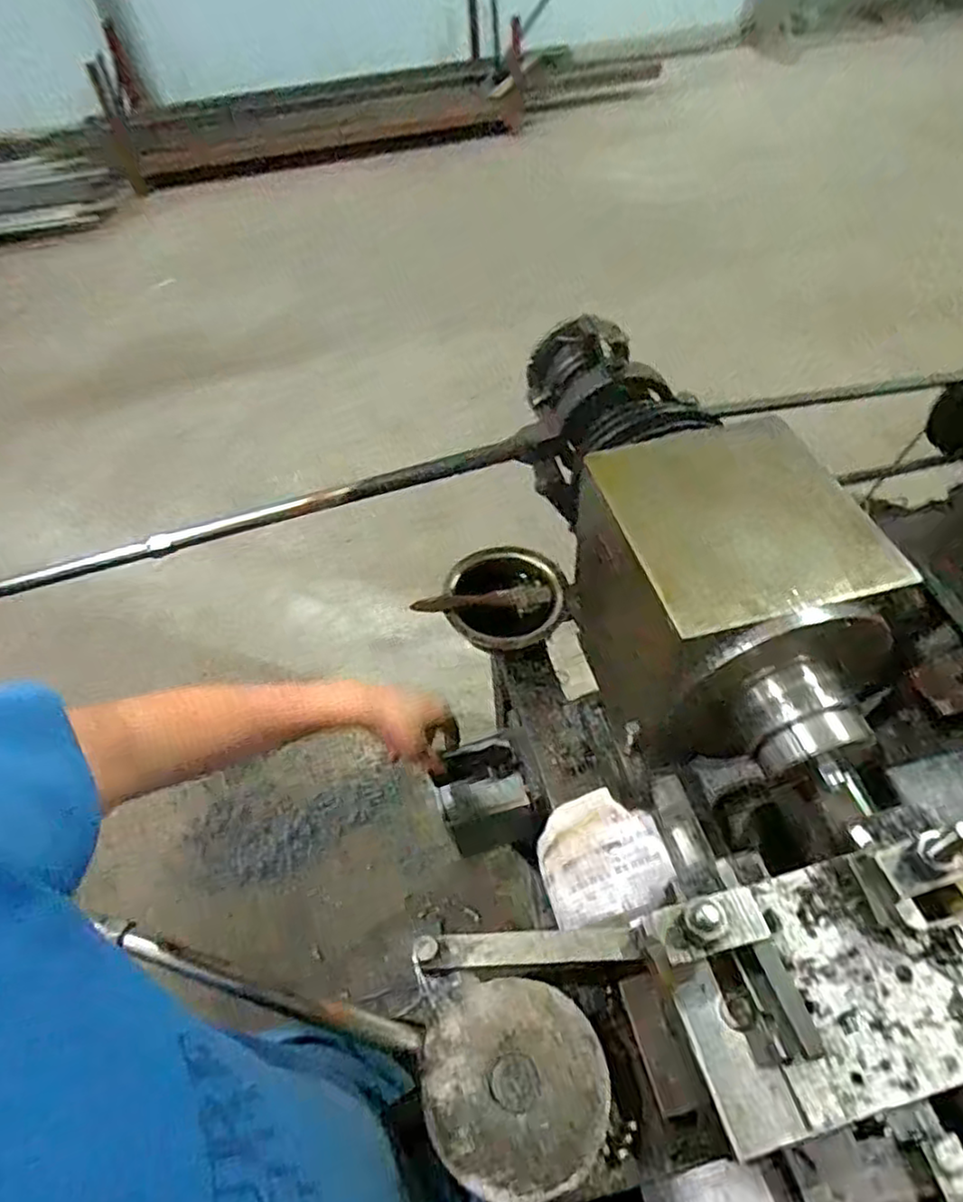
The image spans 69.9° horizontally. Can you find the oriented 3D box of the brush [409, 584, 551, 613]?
[{"bbox_3d":[0.003,0.001,0.737,0.156,0.016,0.030,-5,49,-22],"label":"brush"}]

